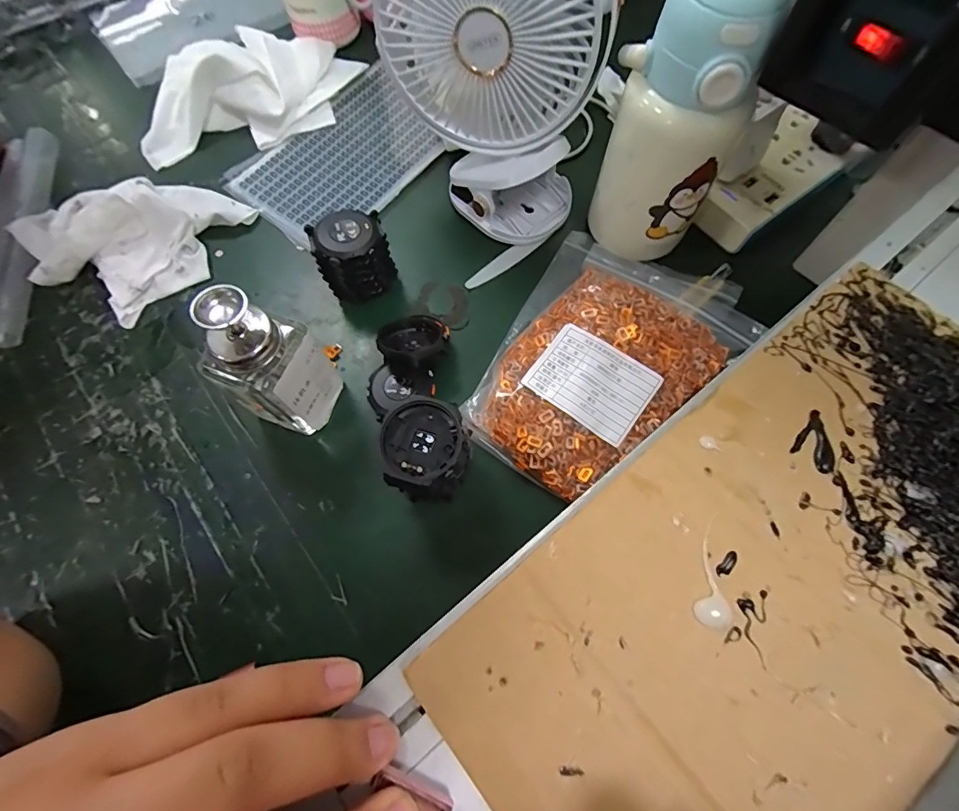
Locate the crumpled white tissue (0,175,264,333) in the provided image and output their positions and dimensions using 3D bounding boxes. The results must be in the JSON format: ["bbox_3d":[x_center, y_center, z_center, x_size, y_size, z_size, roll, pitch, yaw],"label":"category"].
[{"bbox_3d":[-0.297,-0.148,0.376,0.141,0.043,0.135,23,71,11],"label":"crumpled white tissue"}]

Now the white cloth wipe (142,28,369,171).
[{"bbox_3d":[-0.230,-0.319,0.439,0.221,0.046,0.132,-14,69,-3],"label":"white cloth wipe"}]

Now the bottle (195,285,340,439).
[{"bbox_3d":[-0.132,-0.027,0.279,0.056,0.119,0.056,33,73,14],"label":"bottle"}]

